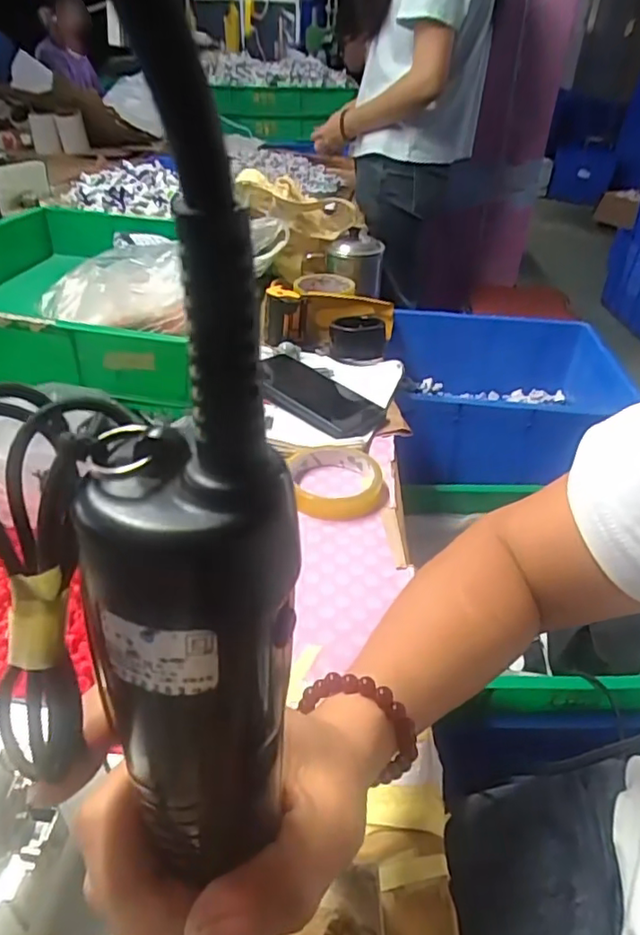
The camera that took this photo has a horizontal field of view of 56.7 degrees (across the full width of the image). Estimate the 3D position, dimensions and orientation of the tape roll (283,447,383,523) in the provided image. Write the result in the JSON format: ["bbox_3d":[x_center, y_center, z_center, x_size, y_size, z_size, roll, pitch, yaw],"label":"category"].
[{"bbox_3d":[0.017,0.008,0.560,0.087,0.020,0.102,-3,36,-8],"label":"tape roll"}]

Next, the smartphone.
[{"bbox_3d":[-0.003,-0.082,0.648,0.149,0.018,0.078,35,45,24],"label":"smartphone"}]

